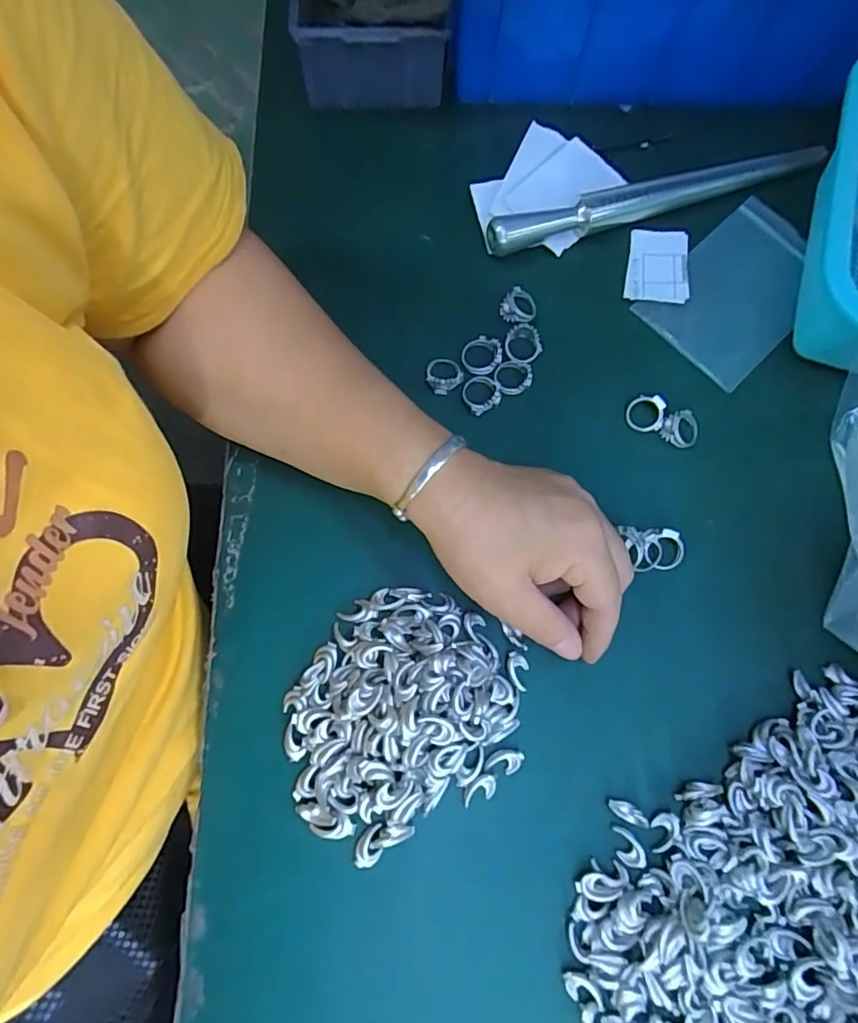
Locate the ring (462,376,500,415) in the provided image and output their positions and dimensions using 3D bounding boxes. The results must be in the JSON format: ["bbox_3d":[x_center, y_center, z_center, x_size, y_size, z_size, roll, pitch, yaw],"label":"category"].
[{"bbox_3d":[0.031,-0.071,0.325,0.021,0.007,0.022,0,75,1],"label":"ring"}]

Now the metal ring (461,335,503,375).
[{"bbox_3d":[0.031,-0.094,0.329,0.023,0.007,0.023,0,75,1],"label":"metal ring"}]

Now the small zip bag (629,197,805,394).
[{"bbox_3d":[0.195,-0.138,0.346,0.117,0.007,0.077,-43,78,-10],"label":"small zip bag"}]

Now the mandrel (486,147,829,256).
[{"bbox_3d":[0.145,-0.201,0.353,0.223,0.022,0.017,-16,75,-3],"label":"mandrel"}]

